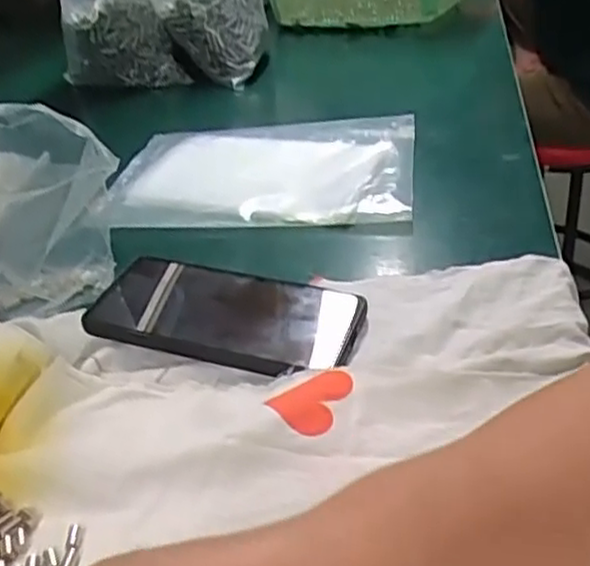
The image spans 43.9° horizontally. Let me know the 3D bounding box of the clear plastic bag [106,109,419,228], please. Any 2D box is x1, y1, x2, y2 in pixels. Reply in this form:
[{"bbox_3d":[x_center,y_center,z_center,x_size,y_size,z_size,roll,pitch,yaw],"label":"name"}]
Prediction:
[{"bbox_3d":[-0.028,-0.100,0.632,0.254,0.019,0.185,-1,33,6],"label":"clear plastic bag"}]

